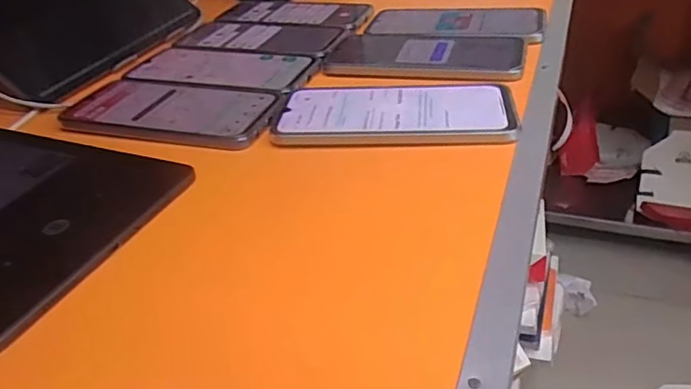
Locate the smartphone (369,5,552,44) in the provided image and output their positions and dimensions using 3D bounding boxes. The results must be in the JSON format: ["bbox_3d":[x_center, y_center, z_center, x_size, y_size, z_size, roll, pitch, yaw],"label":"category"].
[{"bbox_3d":[0.108,-0.173,0.564,0.171,0.004,0.090,6,35,17],"label":"smartphone"}]

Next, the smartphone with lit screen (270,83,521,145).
[{"bbox_3d":[0.035,-0.060,0.414,0.168,0.008,0.083,-1,34,6],"label":"smartphone with lit screen"}]

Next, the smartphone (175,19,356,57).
[{"bbox_3d":[-0.084,-0.160,0.578,0.169,0.004,0.091,7,35,17],"label":"smartphone"}]

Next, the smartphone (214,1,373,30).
[{"bbox_3d":[-0.058,-0.206,0.639,0.173,0.004,0.076,7,35,18],"label":"smartphone"}]

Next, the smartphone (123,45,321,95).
[{"bbox_3d":[-0.111,-0.116,0.513,0.170,0.004,0.086,7,36,18],"label":"smartphone"}]

